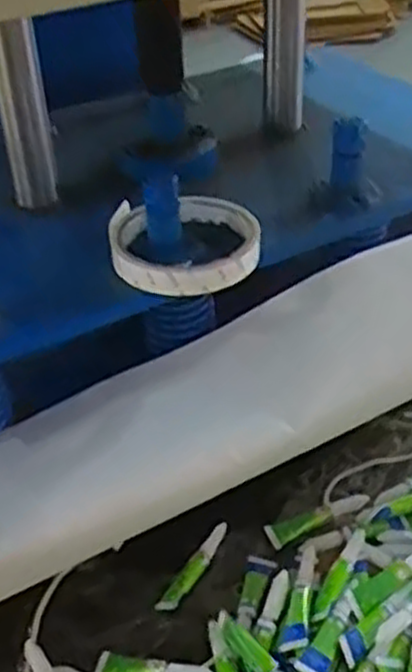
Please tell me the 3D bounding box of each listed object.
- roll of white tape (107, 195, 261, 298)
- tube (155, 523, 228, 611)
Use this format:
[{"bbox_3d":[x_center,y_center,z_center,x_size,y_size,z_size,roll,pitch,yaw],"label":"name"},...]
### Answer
[{"bbox_3d":[-0.013,-0.056,0.483,0.087,0.018,0.088,-1,37,1],"label":"roll of white tape"},{"bbox_3d":[-0.007,0.166,0.578,0.014,0.015,0.082,21,43,27],"label":"tube"}]

